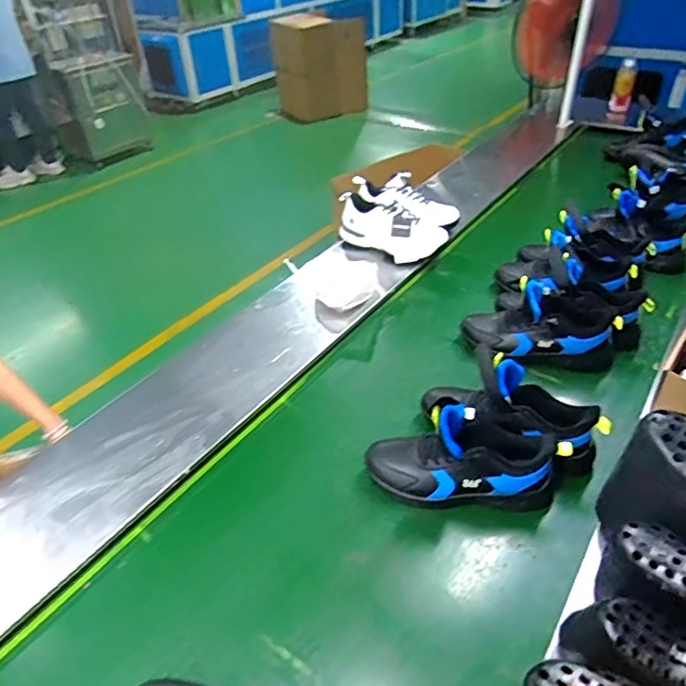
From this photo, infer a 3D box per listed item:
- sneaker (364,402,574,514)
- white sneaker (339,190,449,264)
[{"bbox_3d":[0.183,0.178,0.828,0.294,0.152,0.099,4,42,4],"label":"sneaker"},{"bbox_3d":[0.114,-0.295,1.406,0.293,0.107,0.110,14,41,21],"label":"white sneaker"}]

